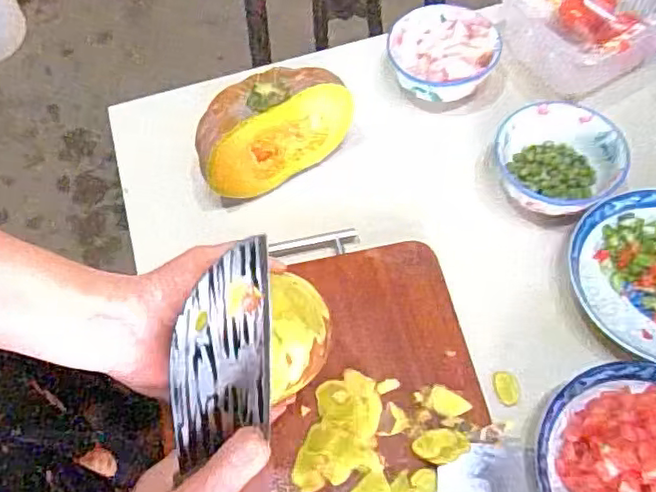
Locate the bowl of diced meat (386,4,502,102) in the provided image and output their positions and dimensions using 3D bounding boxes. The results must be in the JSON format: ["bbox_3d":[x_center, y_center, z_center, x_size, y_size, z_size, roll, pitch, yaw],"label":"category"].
[{"bbox_3d":[0.130,-0.213,0.708,0.118,0.066,0.114,-1,59,2],"label":"bowl of diced meat"}]

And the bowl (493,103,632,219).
[{"bbox_3d":[0.234,-0.081,0.631,0.123,0.062,0.120,-1,59,2],"label":"bowl"}]

